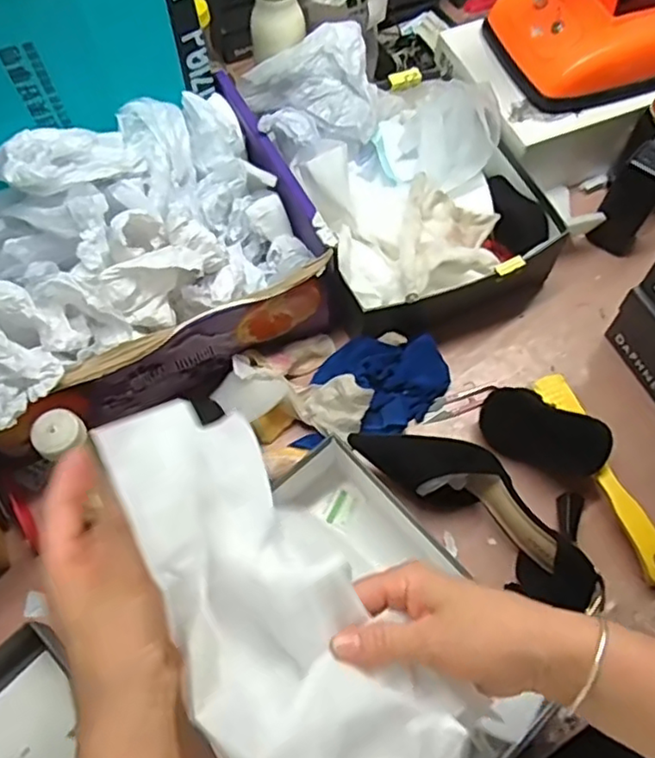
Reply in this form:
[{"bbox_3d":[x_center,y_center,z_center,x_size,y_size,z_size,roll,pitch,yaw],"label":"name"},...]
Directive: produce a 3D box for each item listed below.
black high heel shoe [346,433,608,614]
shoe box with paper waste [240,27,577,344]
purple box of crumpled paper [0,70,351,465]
[{"bbox_3d":[0.163,0.116,0.635,0.265,0.065,0.106,39,71,18],"label":"black high heel shoe"},{"bbox_3d":[0.084,-0.244,0.756,0.267,0.144,0.370,-23,66,-10],"label":"shoe box with paper waste"},{"bbox_3d":[-0.218,-0.131,0.671,0.388,0.174,0.305,-26,66,-11],"label":"purple box of crumpled paper"}]

